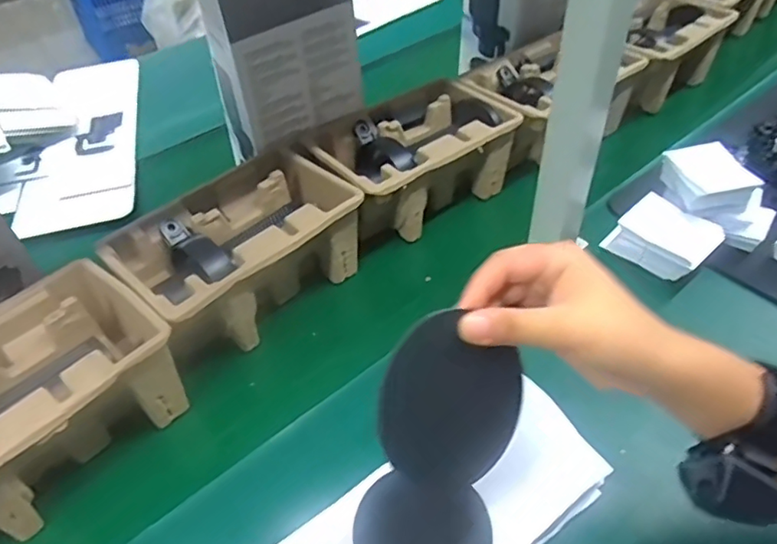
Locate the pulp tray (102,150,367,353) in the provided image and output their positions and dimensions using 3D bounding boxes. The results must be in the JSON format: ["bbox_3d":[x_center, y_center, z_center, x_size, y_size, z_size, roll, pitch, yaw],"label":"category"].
[{"bbox_3d":[-0.150,-0.020,0.584,0.141,0.096,0.225,34,53,29],"label":"pulp tray"}]

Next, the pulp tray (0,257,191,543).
[{"bbox_3d":[-0.298,0.113,0.465,0.141,0.104,0.224,31,52,26],"label":"pulp tray"}]

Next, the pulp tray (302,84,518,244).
[{"bbox_3d":[0.028,-0.133,0.688,0.231,0.102,0.154,-26,51,-25],"label":"pulp tray"}]

